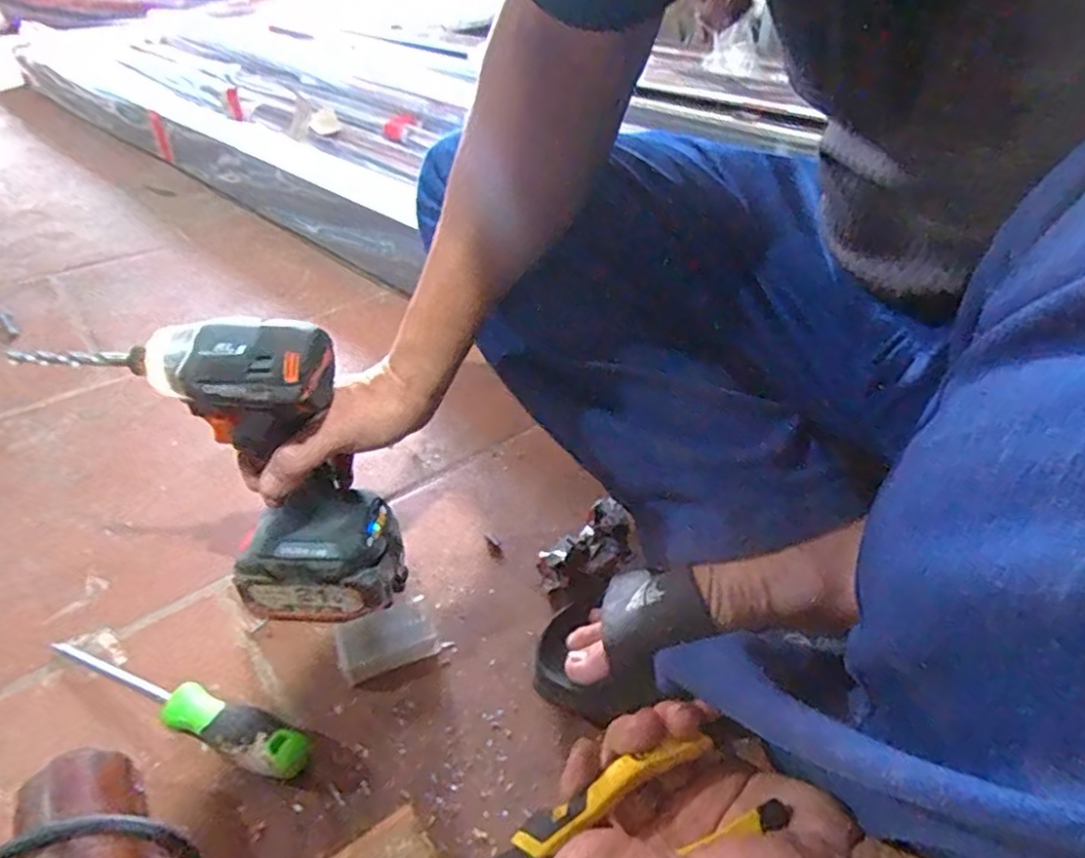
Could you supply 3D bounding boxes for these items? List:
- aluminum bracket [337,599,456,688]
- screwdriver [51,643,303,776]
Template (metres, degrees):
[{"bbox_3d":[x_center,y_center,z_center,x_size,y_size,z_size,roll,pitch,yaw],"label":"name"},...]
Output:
[{"bbox_3d":[-0.115,0.157,0.483,0.073,0.019,0.048,-17,40,-21],"label":"aluminum bracket"},{"bbox_3d":[-0.256,0.182,0.442,0.224,0.033,0.029,16,39,20],"label":"screwdriver"}]

